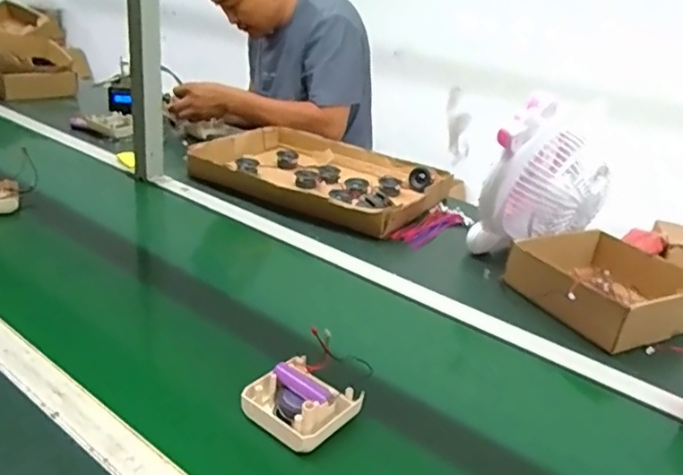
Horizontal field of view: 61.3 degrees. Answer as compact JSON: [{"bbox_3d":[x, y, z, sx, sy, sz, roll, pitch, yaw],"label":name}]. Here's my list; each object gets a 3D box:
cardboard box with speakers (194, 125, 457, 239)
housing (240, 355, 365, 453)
[{"bbox_3d":[-0.038,-0.126,1.209,0.481,0.067,0.361,20,29,28],"label":"cardboard box with speakers"},{"bbox_3d":[-0.039,0.157,0.562,0.090,0.038,0.083,24,31,33],"label":"housing"}]

